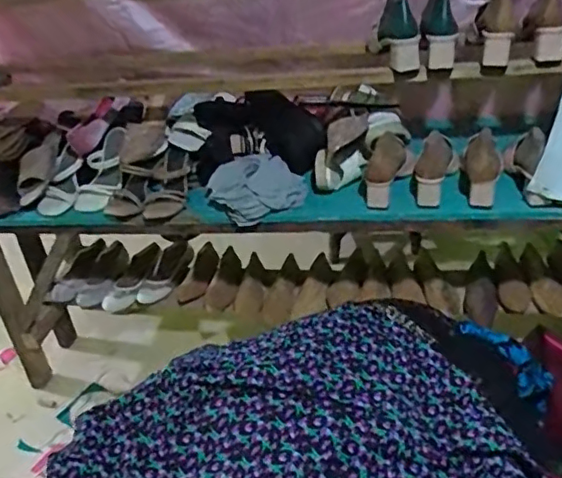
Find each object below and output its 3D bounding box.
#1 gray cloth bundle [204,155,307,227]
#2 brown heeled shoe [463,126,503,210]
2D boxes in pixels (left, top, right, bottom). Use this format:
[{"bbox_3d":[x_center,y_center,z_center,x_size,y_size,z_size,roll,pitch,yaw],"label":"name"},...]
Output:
[{"bbox_3d":[-0.064,-0.116,1.229,0.169,0.076,0.183,-5,36,3],"label":"gray cloth bundle"},{"bbox_3d":[0.407,-0.163,1.160,0.077,0.128,0.192,8,39,19],"label":"brown heeled shoe"}]

